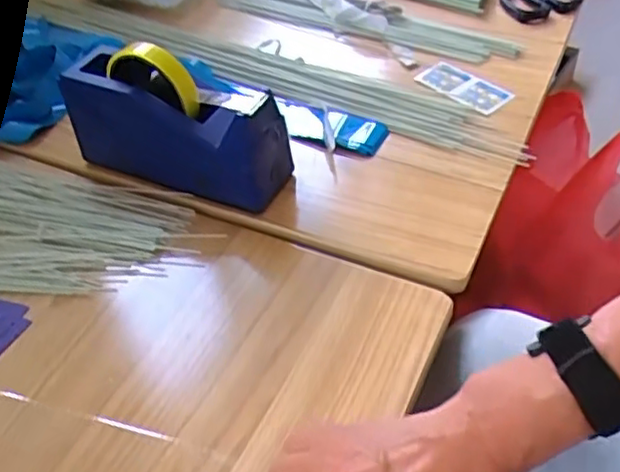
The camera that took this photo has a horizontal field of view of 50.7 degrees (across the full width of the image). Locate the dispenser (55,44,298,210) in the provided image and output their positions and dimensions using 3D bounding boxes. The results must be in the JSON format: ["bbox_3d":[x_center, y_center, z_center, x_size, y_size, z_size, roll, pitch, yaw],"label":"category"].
[{"bbox_3d":[-0.123,-0.104,0.588,0.201,0.117,0.064,17,50,19],"label":"dispenser"}]

